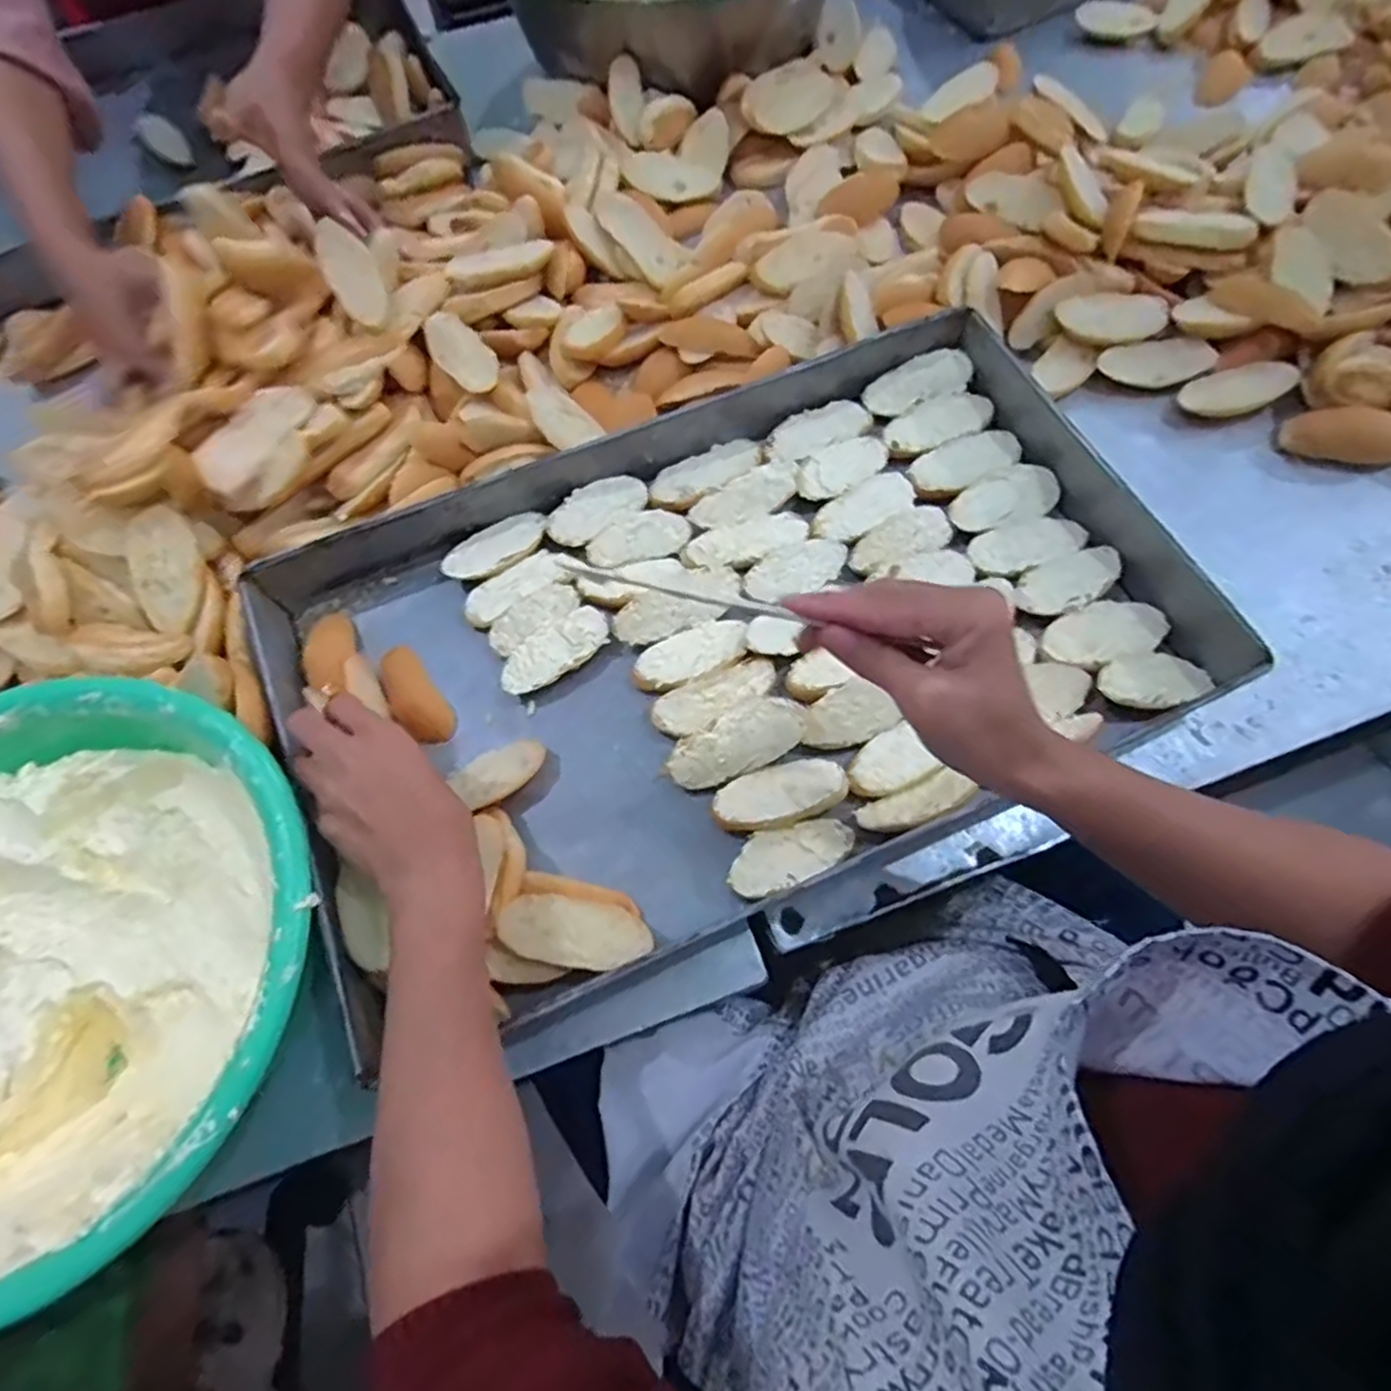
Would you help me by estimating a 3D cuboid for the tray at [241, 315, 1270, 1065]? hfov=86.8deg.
[{"bbox_3d":[0.024,-0.044,0.527,0.595,0.064,0.364,-24,68,-7],"label":"tray"}]

